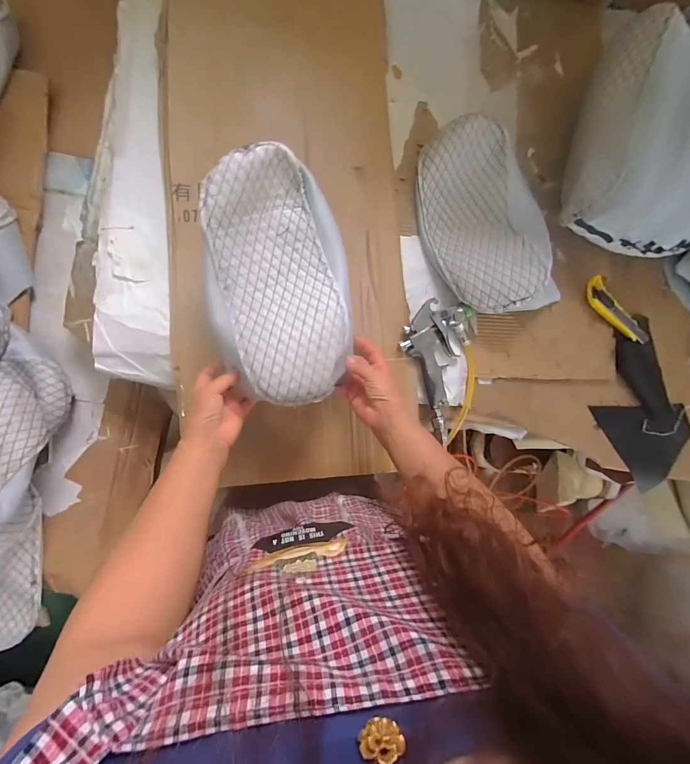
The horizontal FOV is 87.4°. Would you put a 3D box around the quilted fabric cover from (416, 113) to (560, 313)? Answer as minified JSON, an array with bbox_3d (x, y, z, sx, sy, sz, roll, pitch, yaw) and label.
[{"bbox_3d":[0.234,-0.260,0.577,0.194,0.081,0.299,-13,88,-10],"label":"quilted fabric cover"}]

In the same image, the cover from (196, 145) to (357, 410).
[{"bbox_3d":[-0.084,-0.128,0.471,0.177,0.085,0.303,-4,86,-9],"label":"cover"}]

